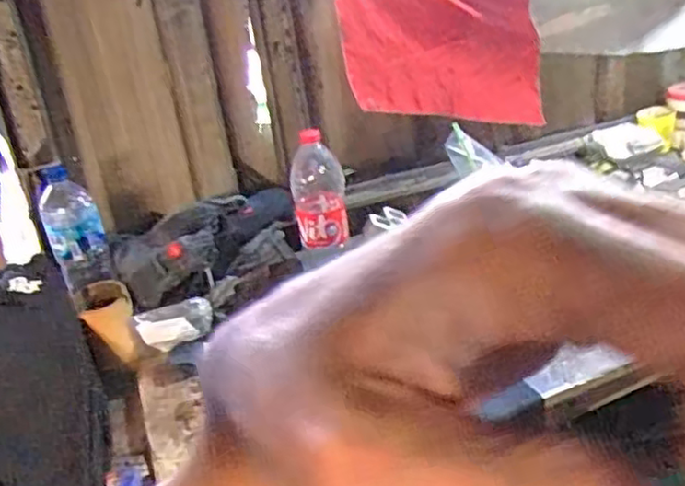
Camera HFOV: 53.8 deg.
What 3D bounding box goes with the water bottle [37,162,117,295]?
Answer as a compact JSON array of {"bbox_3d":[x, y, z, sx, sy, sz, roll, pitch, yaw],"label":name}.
[{"bbox_3d":[-0.469,-0.039,1.167,0.091,0.242,0.079,-20,-10,-21],"label":"water bottle"}]

